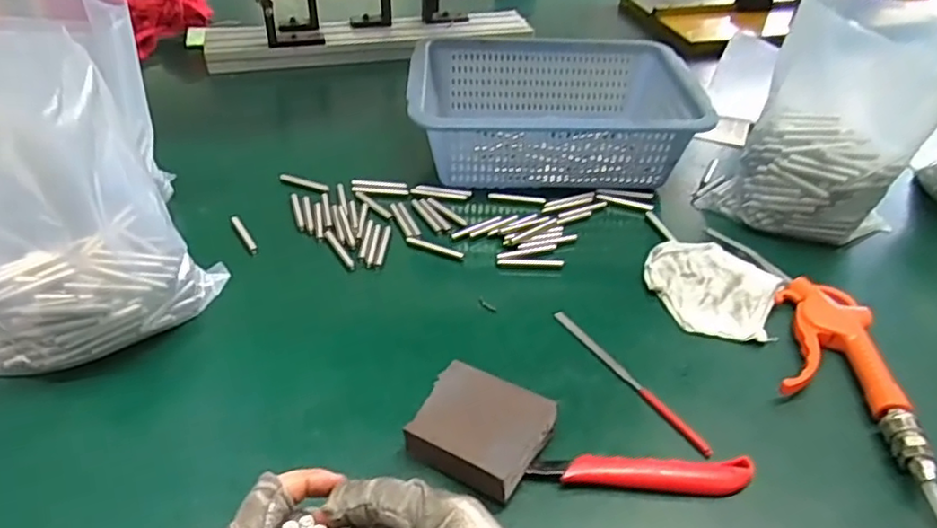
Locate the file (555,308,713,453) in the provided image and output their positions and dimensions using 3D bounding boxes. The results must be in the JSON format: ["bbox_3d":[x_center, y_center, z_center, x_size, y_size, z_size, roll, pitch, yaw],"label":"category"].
[{"bbox_3d":[0.116,0.081,0.467,0.009,0.005,0.156,-20,44,-26],"label":"file"}]

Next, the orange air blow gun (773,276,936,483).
[{"bbox_3d":[0.265,0.073,0.465,0.075,0.026,0.177,9,39,8],"label":"orange air blow gun"}]

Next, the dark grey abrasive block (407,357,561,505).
[{"bbox_3d":[0.006,0.109,0.413,0.079,0.030,0.073,23,43,24],"label":"dark grey abrasive block"}]

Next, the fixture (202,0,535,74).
[{"bbox_3d":[-0.140,-0.358,0.946,0.485,0.087,0.122,-9,40,-14],"label":"fixture"}]

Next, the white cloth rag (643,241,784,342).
[{"bbox_3d":[0.205,0.017,0.543,0.106,0.021,0.100,16,41,17],"label":"white cloth rag"}]

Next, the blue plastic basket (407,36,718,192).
[{"bbox_3d":[0.087,-0.175,0.713,0.287,0.095,0.214,3,39,1],"label":"blue plastic basket"}]

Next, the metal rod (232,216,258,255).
[{"bbox_3d":[-0.208,-0.027,0.593,0.008,0.005,0.061,-21,44,-27],"label":"metal rod"}]

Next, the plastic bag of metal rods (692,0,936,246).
[{"bbox_3d":[0.323,-0.118,0.571,0.100,0.195,0.147,-28,48,-32],"label":"plastic bag of metal rods"}]

